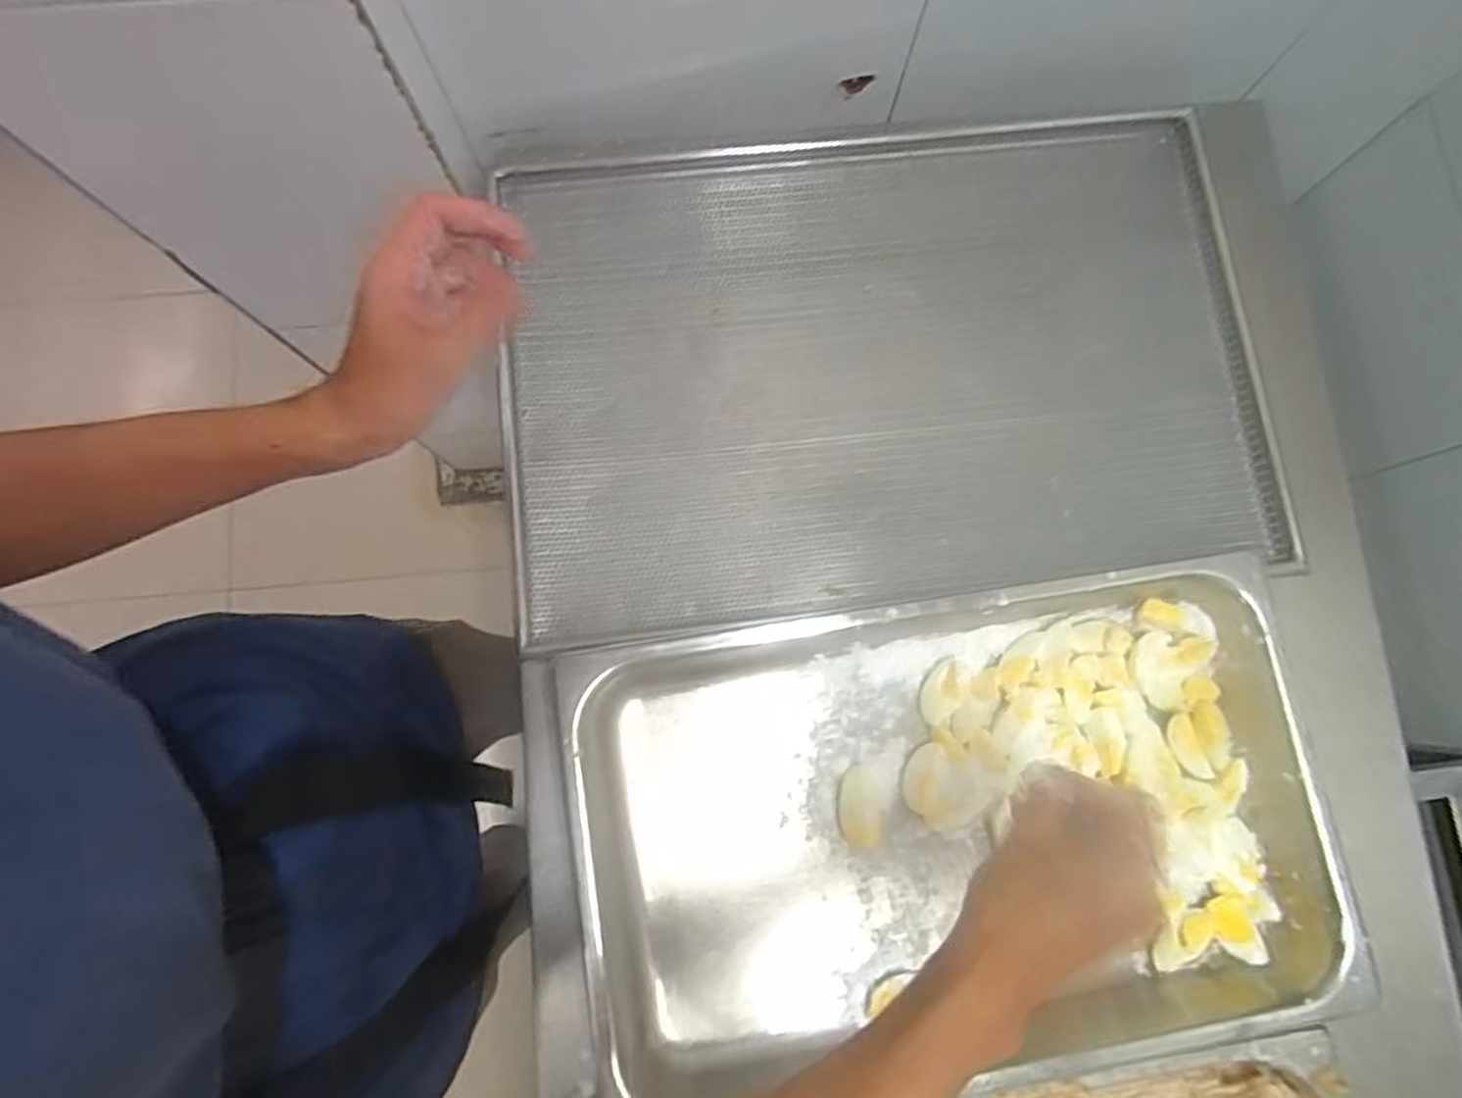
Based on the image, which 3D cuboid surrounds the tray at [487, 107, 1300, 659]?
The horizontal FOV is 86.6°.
[{"bbox_3d":[0.123,-0.151,0.633,0.606,0.043,0.397,-8,77,-1],"label":"tray"}]

